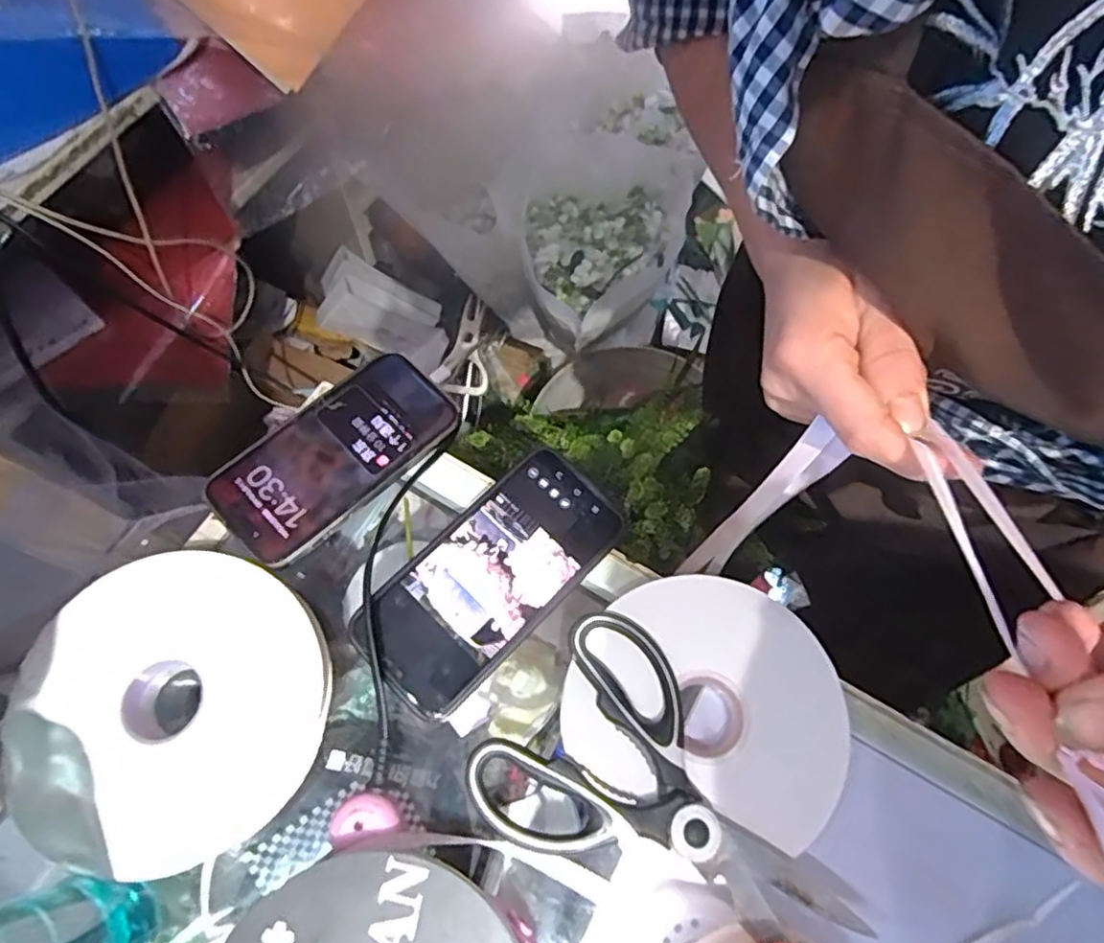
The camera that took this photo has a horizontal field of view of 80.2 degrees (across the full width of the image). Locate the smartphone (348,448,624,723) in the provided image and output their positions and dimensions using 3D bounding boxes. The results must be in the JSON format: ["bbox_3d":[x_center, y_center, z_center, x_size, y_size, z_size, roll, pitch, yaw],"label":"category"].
[{"bbox_3d":[-0.034,0.058,0.374,0.073,0.007,0.154,43,74,14],"label":"smartphone"}]

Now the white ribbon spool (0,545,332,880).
[{"bbox_3d":[-0.193,0.116,0.332,0.142,0.020,0.146,0,69,-1],"label":"white ribbon spool"}]

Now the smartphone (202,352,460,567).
[{"bbox_3d":[-0.132,-0.013,0.398,0.073,0.010,0.143,41,73,14],"label":"smartphone"}]

